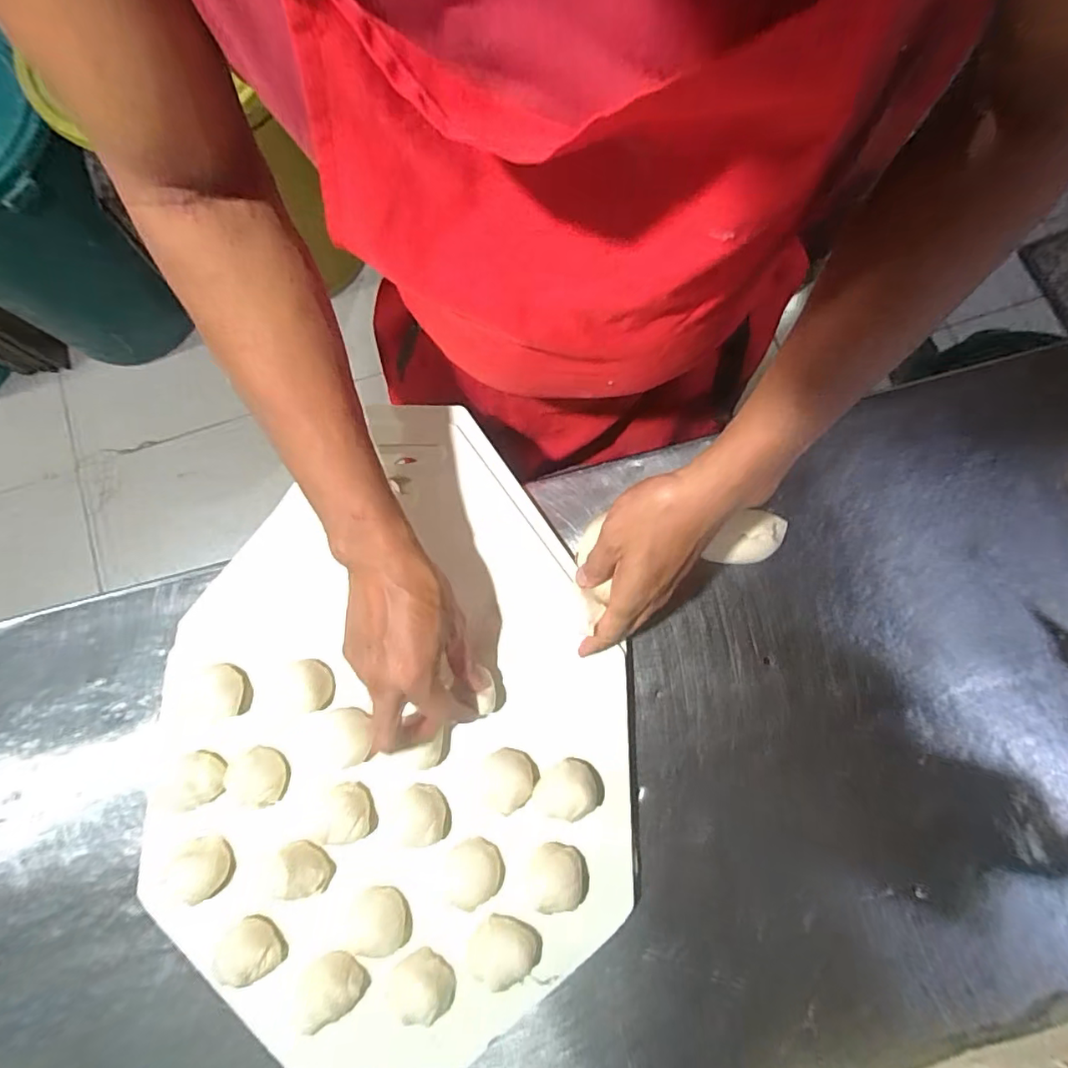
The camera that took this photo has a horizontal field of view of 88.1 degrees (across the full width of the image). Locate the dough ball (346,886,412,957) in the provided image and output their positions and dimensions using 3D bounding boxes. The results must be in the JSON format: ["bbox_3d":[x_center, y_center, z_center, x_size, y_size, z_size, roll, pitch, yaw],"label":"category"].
[{"bbox_3d":[-0.124,0.305,0.436,0.049,0.025,0.038,-4,79,0],"label":"dough ball"}]

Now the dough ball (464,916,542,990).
[{"bbox_3d":[-0.025,0.323,0.428,0.050,0.020,0.044,-33,81,-6],"label":"dough ball"}]

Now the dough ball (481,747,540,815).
[{"bbox_3d":[-0.020,0.200,0.446,0.043,0.029,0.045,0,79,0],"label":"dough ball"}]

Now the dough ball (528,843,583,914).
[{"bbox_3d":[0.017,0.271,0.434,0.042,0.029,0.043,0,79,0],"label":"dough ball"}]

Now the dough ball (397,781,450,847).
[{"bbox_3d":[-0.092,0.227,0.449,0.044,0.026,0.042,0,79,0],"label":"dough ball"}]

